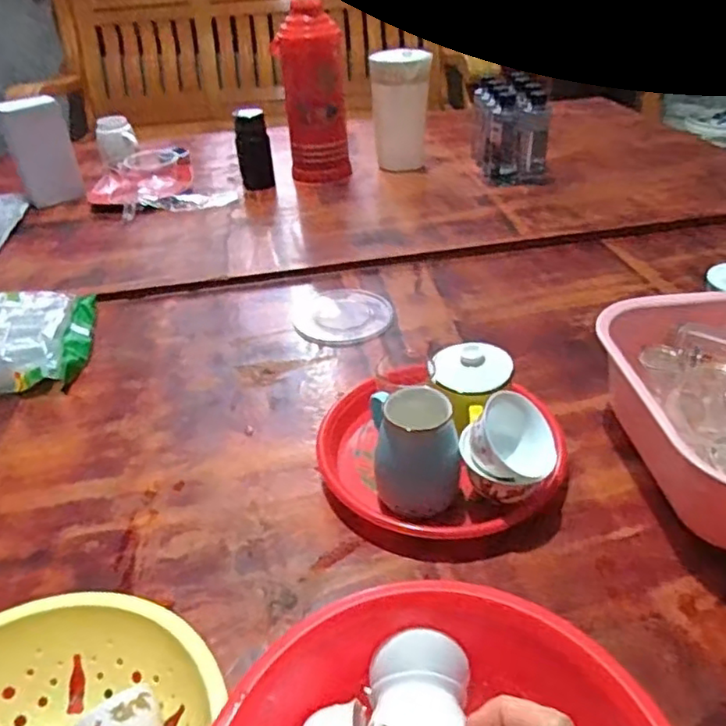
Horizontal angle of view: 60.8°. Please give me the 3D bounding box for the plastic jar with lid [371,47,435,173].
[{"bbox_3d":[0.081,-0.528,1.312,0.123,0.238,0.098,0,37,6],"label":"plastic jar with lid"}]

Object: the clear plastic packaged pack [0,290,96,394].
[{"bbox_3d":[-0.497,-0.039,0.853,0.214,0.077,0.192,-11,37,-8],"label":"clear plastic packaged pack"}]

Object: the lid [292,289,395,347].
[{"bbox_3d":[-0.028,-0.068,0.911,0.140,0.006,0.133,-3,37,2],"label":"lid"}]

